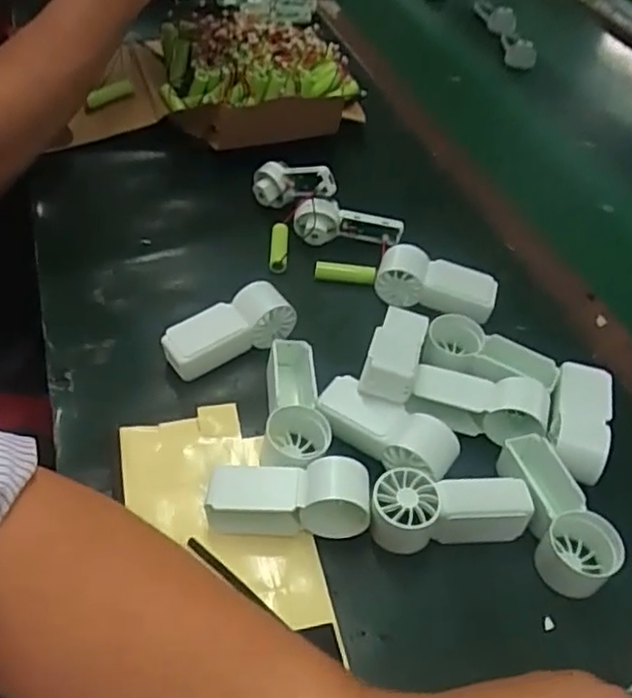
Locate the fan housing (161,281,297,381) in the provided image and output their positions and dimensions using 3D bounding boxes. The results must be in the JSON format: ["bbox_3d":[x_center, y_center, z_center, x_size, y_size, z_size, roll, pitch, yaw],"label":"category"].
[{"bbox_3d":[-0.063,-0.014,0.470,0.092,0.033,0.035,-20,54,-24],"label":"fan housing"}]

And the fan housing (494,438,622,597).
[{"bbox_3d":[0.145,0.096,0.389,0.041,0.033,0.092,-4,52,-16],"label":"fan housing"}]

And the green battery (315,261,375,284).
[{"bbox_3d":[0.024,-0.065,0.545,0.049,0.015,0.012,10,47,1],"label":"green battery"}]

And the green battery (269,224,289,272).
[{"bbox_3d":[-0.031,-0.086,0.551,0.015,0.013,0.049,4,48,-5],"label":"green battery"}]

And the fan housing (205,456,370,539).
[{"bbox_3d":[-0.015,0.083,0.375,0.090,0.035,0.033,5,48,-4],"label":"fan housing"}]

